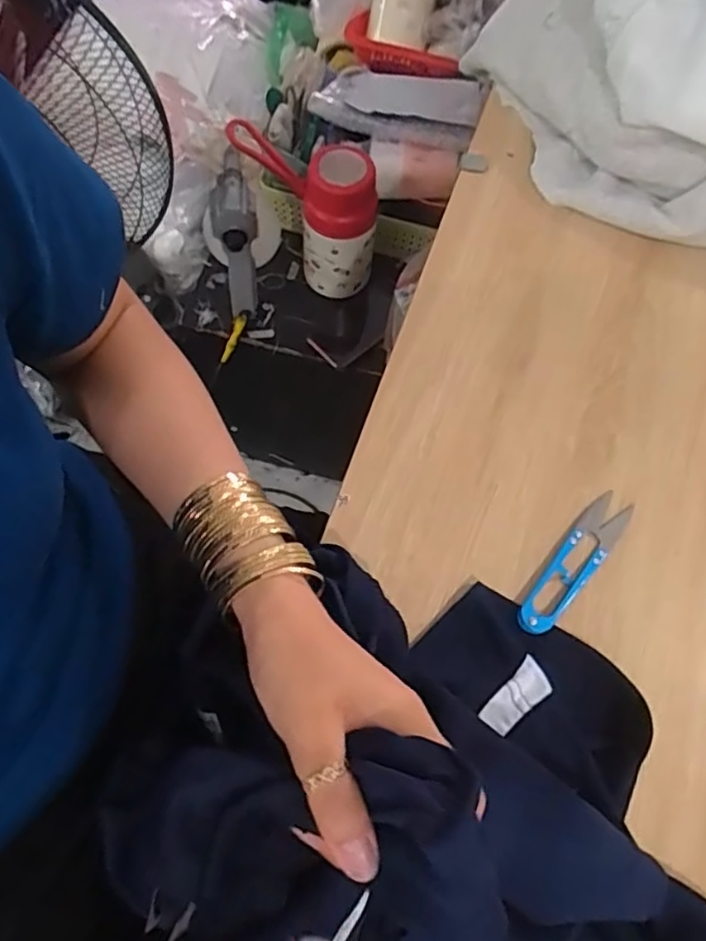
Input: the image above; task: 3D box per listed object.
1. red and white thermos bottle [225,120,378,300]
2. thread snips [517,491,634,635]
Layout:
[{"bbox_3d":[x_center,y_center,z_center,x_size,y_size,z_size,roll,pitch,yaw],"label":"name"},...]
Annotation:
[{"bbox_3d":[-0.053,-0.356,0.865,0.190,0.194,0.089,32,69,12],"label":"red and white thermos bottle"},{"bbox_3d":[0.151,0.061,0.425,0.029,0.008,0.119,38,70,14],"label":"thread snips"}]

